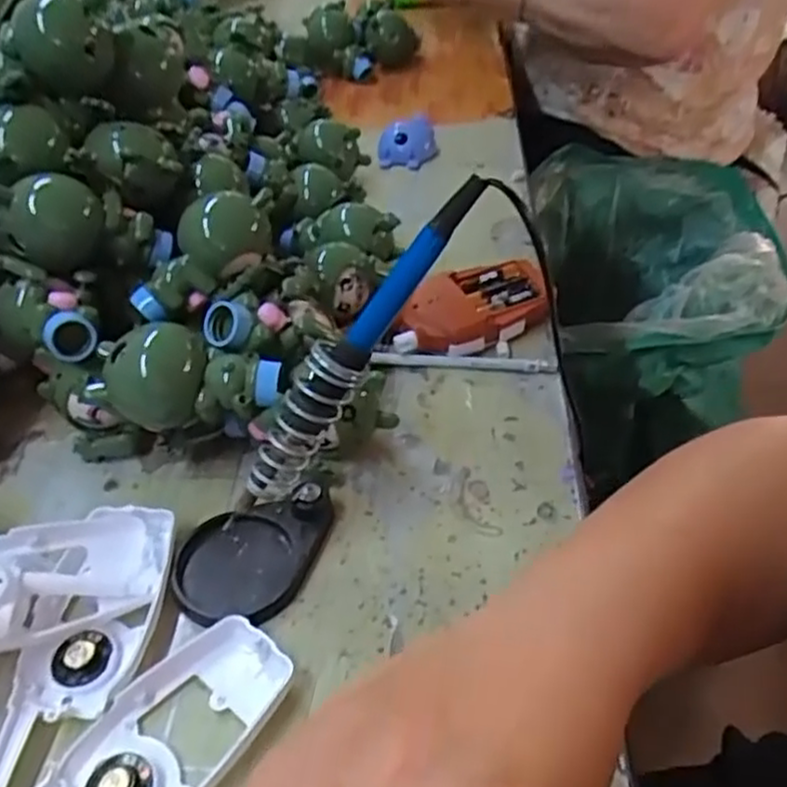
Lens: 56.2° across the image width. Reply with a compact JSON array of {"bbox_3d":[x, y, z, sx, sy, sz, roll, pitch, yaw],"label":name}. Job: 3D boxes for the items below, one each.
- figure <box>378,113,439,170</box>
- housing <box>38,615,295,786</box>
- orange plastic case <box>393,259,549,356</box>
[{"bbox_3d":[0.014,-0.258,0.749,0.059,0.034,0.053,-4,43,-2],"label":"figure"},{"bbox_3d":[-0.113,0.163,0.309,0.057,0.014,0.159,25,49,27],"label":"housing"},{"bbox_3d":[0.056,-0.058,0.520,0.122,0.039,0.058,-18,45,-16],"label":"orange plastic case"}]

